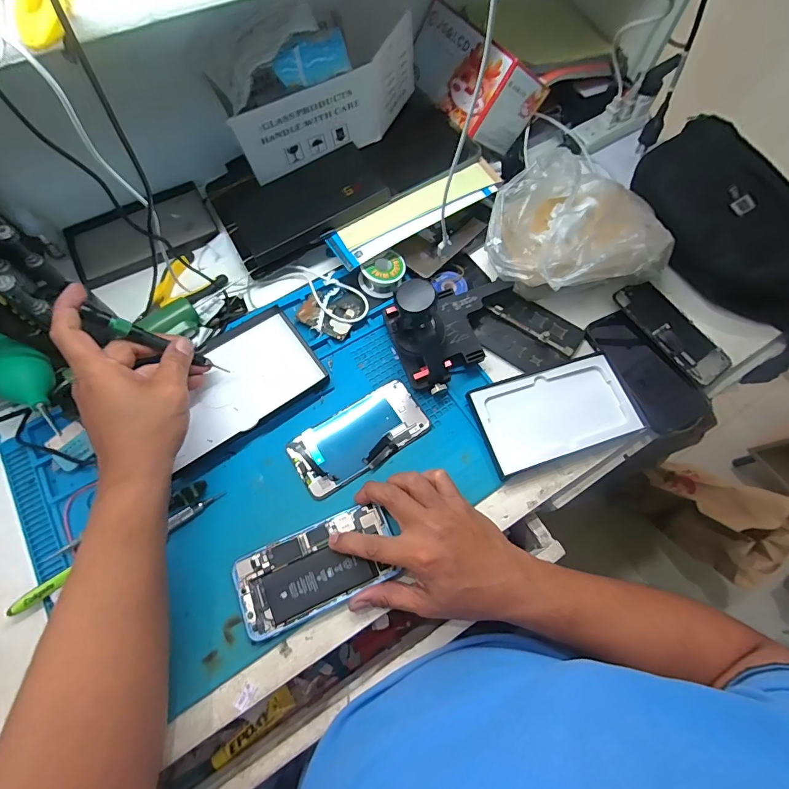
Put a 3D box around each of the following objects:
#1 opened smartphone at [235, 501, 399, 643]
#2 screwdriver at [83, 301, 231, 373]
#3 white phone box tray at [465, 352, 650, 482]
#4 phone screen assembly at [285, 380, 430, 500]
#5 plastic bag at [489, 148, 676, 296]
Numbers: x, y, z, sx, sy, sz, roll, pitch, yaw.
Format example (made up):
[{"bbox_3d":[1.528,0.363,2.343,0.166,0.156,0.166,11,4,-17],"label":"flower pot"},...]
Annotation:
[{"bbox_3d":[-0.072,0.161,0.374,0.146,0.006,0.073,-23,70,-10],"label":"opened smartphone"},{"bbox_3d":[-0.221,-0.046,0.385,0.019,0.132,0.017,-13,62,36],"label":"screwdriver"},{"bbox_3d":[0.173,0.015,0.431,0.171,0.018,0.099,-18,69,-8],"label":"white phone box tray"},{"bbox_3d":[-0.036,0.043,0.420,0.143,0.009,0.071,-31,72,-13],"label":"phone screen assembly"},{"bbox_3d":[0.196,-0.169,0.450,0.159,0.116,0.152,-30,72,-13],"label":"plastic bag"}]

